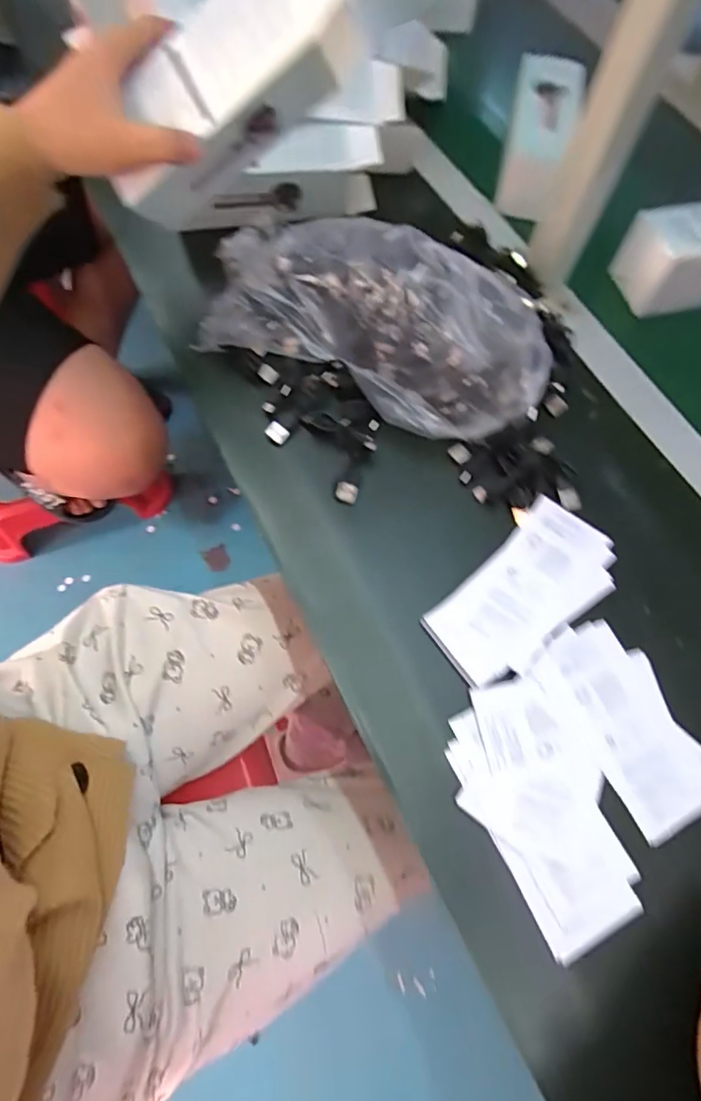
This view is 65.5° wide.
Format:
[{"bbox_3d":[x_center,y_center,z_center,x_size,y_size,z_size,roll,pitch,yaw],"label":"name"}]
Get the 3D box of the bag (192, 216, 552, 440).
[{"bbox_3d":[0.017,-0.174,0.408,0.260,0.084,0.116,27,71,7],"label":"bag"}]

